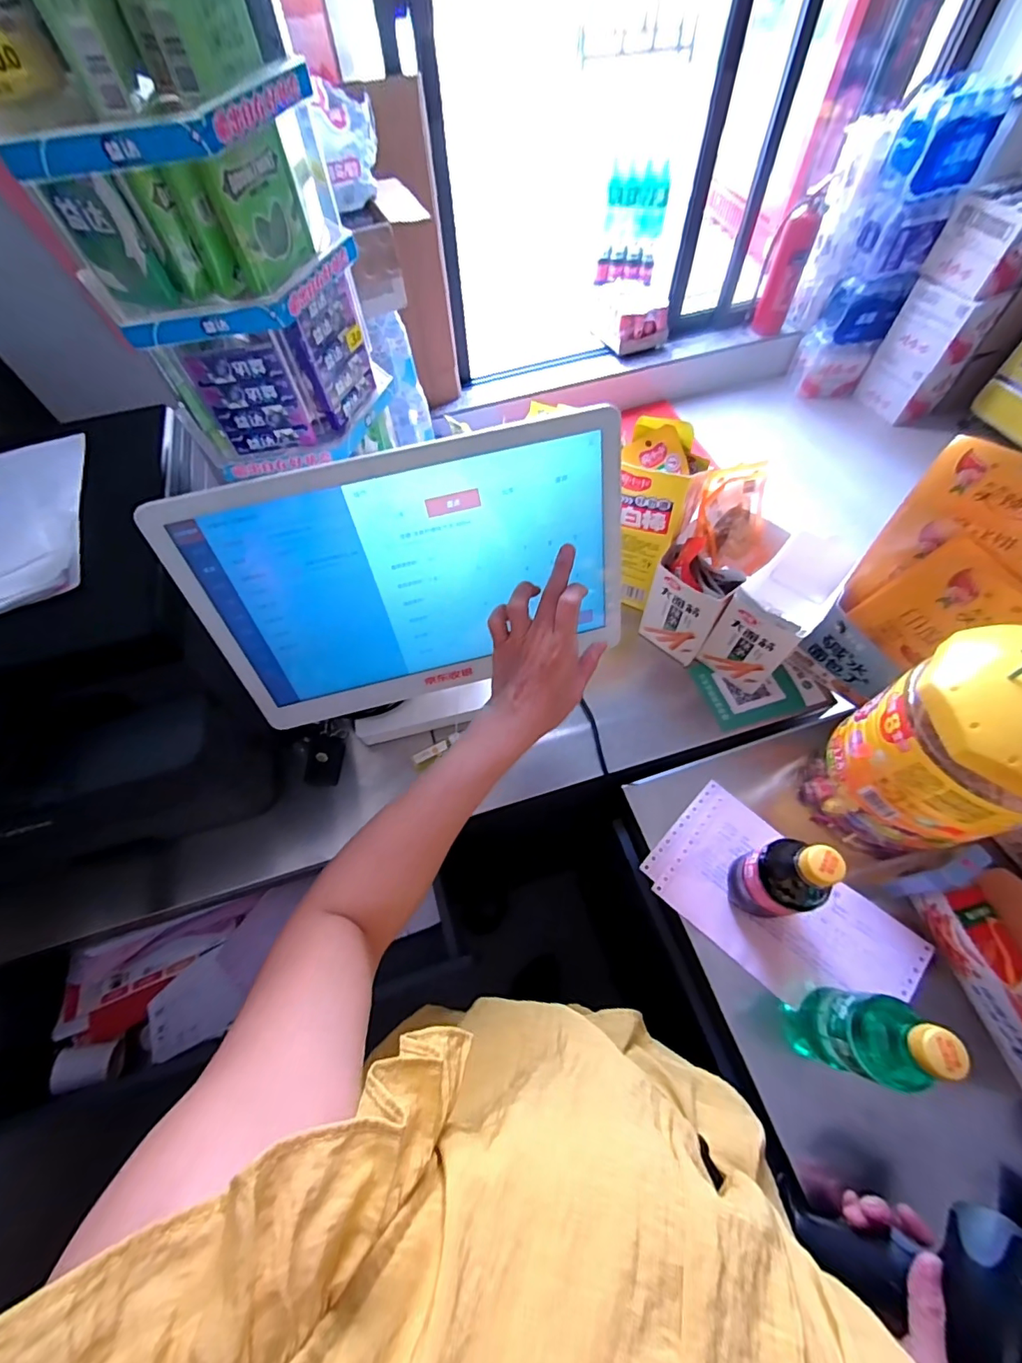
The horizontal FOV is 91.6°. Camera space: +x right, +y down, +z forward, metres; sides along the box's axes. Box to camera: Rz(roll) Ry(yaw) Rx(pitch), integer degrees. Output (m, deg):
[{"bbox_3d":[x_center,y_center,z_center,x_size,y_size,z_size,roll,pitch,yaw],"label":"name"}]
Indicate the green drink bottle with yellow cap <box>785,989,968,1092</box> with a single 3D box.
[{"bbox_3d":[0.280,0.281,0.396,0.046,0.161,0.057,11,62,9],"label":"green drink bottle with yellow cap"}]

